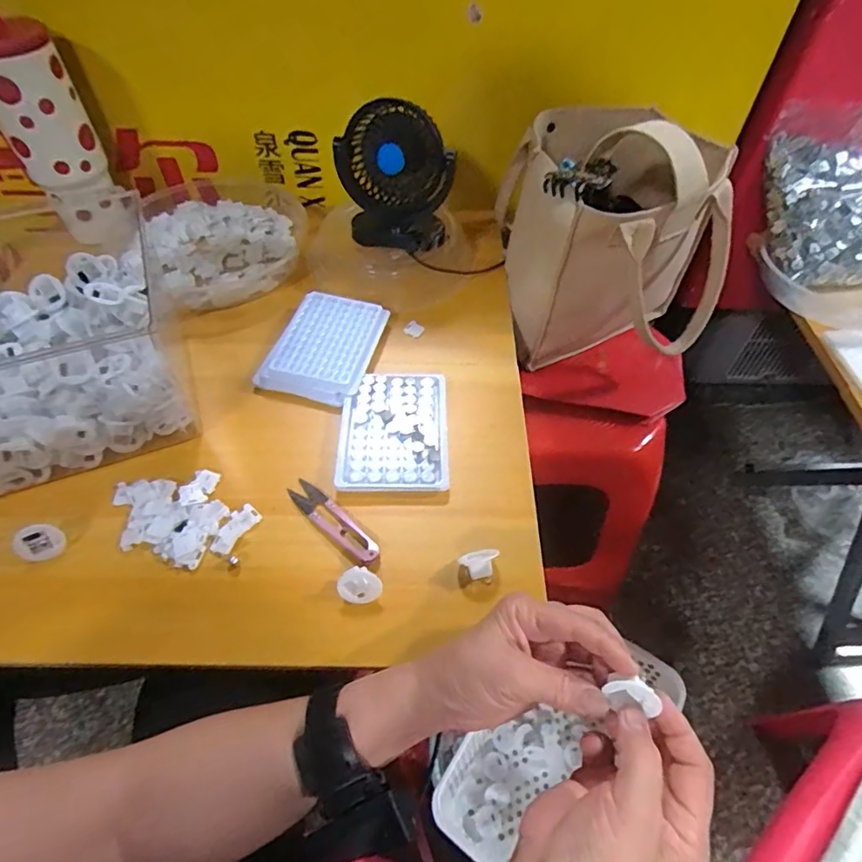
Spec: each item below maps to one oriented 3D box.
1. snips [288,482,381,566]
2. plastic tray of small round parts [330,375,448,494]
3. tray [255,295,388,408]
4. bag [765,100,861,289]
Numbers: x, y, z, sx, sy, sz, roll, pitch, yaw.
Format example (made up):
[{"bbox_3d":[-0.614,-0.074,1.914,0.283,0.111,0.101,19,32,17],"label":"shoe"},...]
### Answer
[{"bbox_3d":[-0.079,0.074,0.437,0.098,0.010,0.021,36,61,23],"label":"snips"},{"bbox_3d":[-0.035,-0.003,0.490,0.100,0.011,0.127,0,54,-1],"label":"plastic tray of small round parts"},{"bbox_3d":[-0.108,-0.089,0.544,0.101,0.024,0.128,13,55,9],"label":"tray"},{"bbox_3d":[0.521,-0.296,0.668,0.177,0.038,0.220,-1,90,3],"label":"bag"}]

